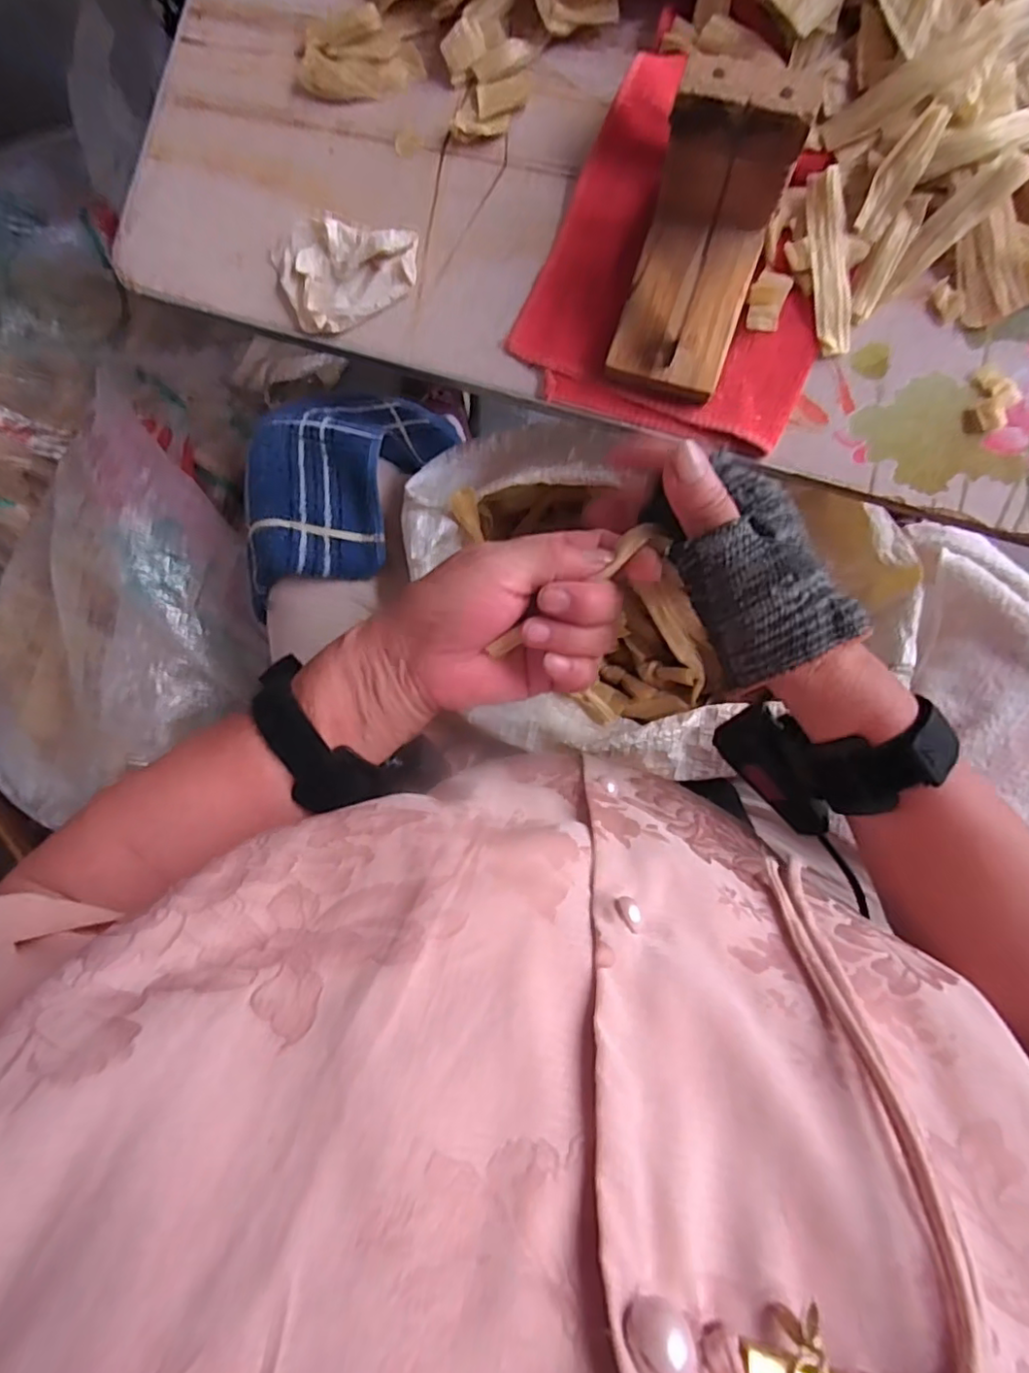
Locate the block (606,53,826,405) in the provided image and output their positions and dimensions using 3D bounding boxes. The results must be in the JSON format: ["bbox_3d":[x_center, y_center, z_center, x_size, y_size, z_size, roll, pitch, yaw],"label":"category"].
[{"bbox_3d":[0.090,-0.212,0.294,0.060,0.075,0.104,18,91,6],"label":"block"}]

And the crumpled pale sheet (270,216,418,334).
[{"bbox_3d":[-0.103,-0.241,0.355,0.086,0.015,0.062,11,91,6],"label":"crumpled pale sheet"}]

